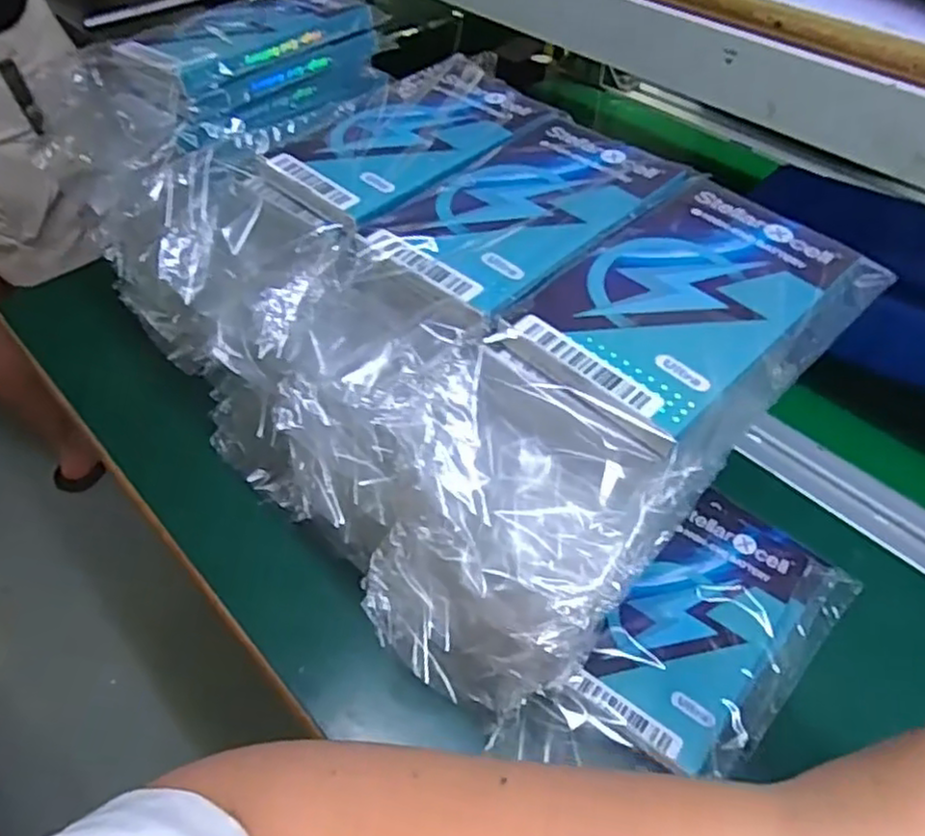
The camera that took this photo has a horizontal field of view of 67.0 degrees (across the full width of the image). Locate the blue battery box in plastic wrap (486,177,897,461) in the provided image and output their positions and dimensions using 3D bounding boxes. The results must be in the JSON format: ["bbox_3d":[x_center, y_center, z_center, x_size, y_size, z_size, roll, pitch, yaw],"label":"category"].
[{"bbox_3d":[0.091,-0.043,0.268,0.136,0.017,0.092,-35,57,-27],"label":"blue battery box in plastic wrap"}]

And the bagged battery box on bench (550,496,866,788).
[{"bbox_3d":[0.126,0.105,0.347,0.087,0.020,0.158,33,56,25],"label":"bagged battery box on bench"}]

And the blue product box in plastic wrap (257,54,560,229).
[{"bbox_3d":[-0.022,-0.140,0.343,0.083,0.009,0.130,33,56,25],"label":"blue product box in plastic wrap"}]

